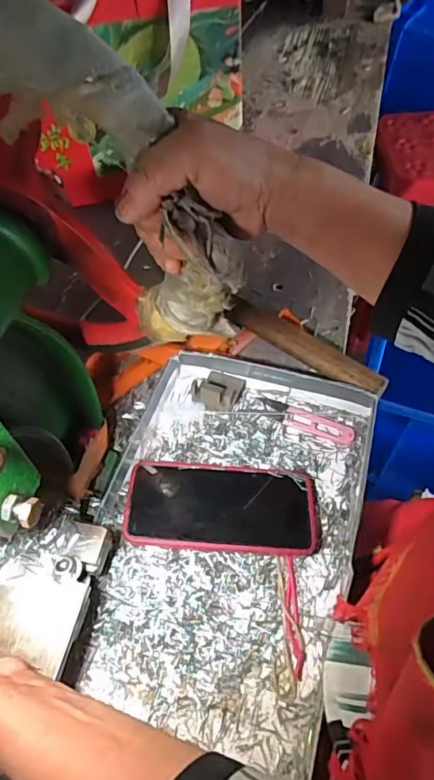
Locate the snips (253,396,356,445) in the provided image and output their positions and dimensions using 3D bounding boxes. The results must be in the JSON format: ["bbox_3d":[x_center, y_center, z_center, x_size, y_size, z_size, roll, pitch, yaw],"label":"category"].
[{"bbox_3d":[0.088,0.029,0.506,0.097,0.005,0.024,19,58,15],"label":"snips"}]

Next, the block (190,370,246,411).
[{"bbox_3d":[0.000,-0.002,0.520,0.046,0.024,0.045,16,58,13],"label":"block"}]

